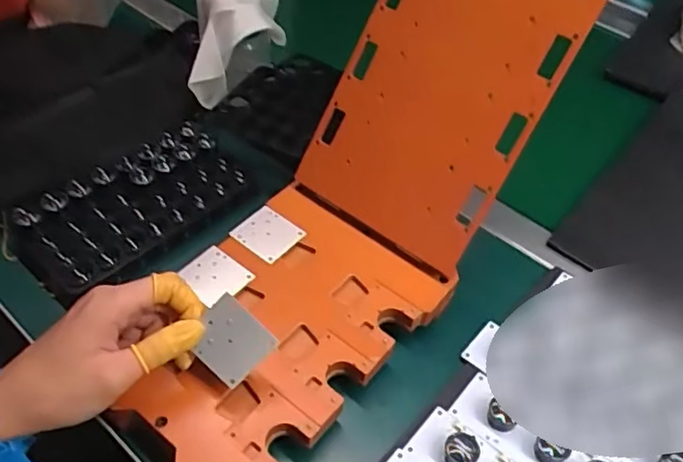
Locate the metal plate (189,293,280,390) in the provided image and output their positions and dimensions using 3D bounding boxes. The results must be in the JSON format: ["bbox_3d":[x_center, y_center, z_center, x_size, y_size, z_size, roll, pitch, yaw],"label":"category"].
[{"bbox_3d":[-0.072,0.072,0.390,0.048,0.005,0.044,44,91,-5],"label":"metal plate"}]

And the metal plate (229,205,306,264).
[{"bbox_3d":[-0.060,0.002,0.496,0.045,0.005,0.045,34,56,22],"label":"metal plate"}]

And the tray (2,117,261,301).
[{"bbox_3d":[-0.172,-0.022,0.523,0.195,0.028,0.103,-34,61,-28],"label":"tray"}]

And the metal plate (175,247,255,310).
[{"bbox_3d":[-0.098,0.034,0.466,0.039,0.006,0.044,-39,70,-17],"label":"metal plate"}]

